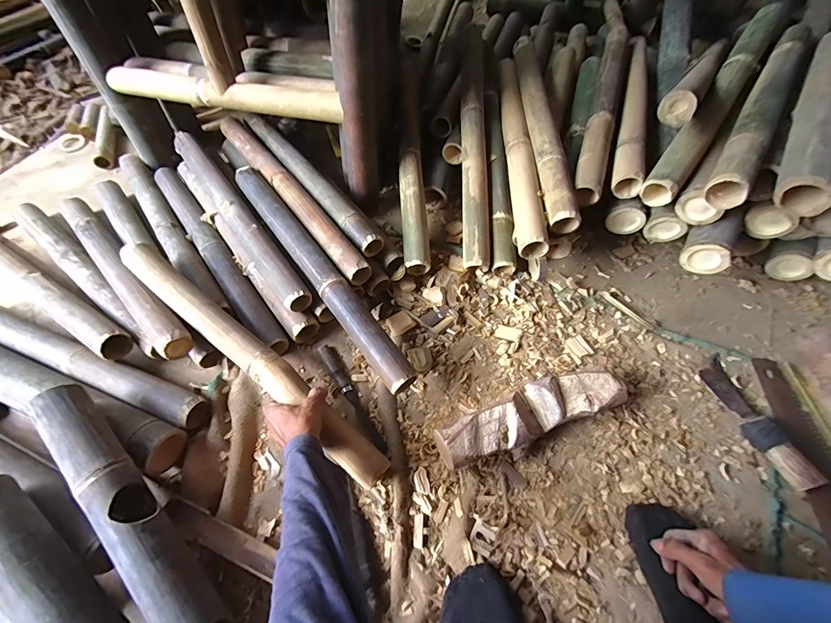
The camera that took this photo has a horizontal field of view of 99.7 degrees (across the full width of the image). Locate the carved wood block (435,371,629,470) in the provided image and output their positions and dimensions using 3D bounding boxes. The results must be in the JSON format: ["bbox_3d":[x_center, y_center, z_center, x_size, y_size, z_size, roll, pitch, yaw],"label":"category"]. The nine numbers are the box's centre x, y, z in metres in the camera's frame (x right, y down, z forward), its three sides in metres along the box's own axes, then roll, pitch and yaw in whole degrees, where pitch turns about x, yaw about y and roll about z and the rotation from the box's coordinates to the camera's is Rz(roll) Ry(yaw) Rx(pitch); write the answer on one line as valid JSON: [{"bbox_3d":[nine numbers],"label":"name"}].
[{"bbox_3d":[0.193,0.176,0.601,0.323,0.065,0.085,-20,62,-9],"label":"carved wood block"}]

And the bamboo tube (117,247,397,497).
[{"bbox_3d":[-0.305,0.074,0.630,0.640,0.064,0.061,37,69,12],"label":"bamboo tube"}]

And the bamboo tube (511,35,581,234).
[{"bbox_3d":[0.292,-0.451,0.822,0.061,0.064,0.649,-1,60,2],"label":"bamboo tube"}]

